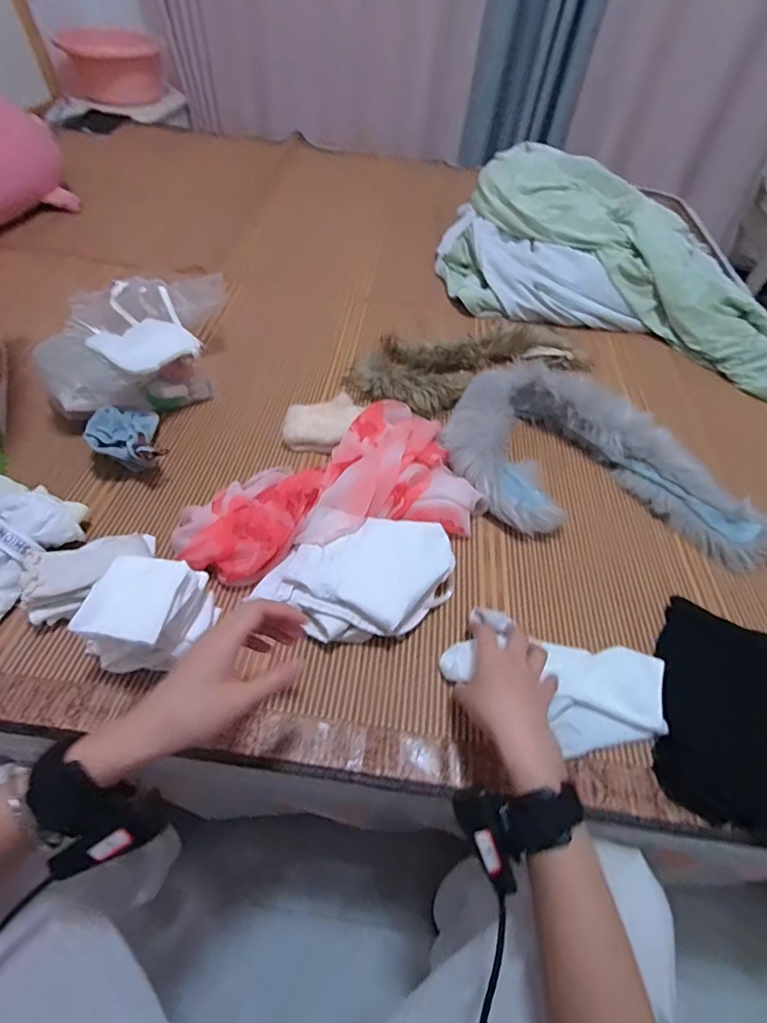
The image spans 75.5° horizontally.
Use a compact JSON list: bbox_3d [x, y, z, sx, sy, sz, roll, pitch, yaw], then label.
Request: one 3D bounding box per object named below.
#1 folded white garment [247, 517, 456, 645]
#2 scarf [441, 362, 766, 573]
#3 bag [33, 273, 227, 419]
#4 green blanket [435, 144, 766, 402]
[{"bbox_3d":[-0.022,0.077,0.563,0.225,0.051,0.144,-16,54,-18],"label":"folded white garment"},{"bbox_3d":[0.307,-0.077,0.709,0.436,0.074,0.281,9,51,2],"label":"scarf"},{"bbox_3d":[-0.380,-0.249,0.769,0.223,0.121,0.248,2,51,-4],"label":"bag"},{"bbox_3d":[0.519,-0.566,1.079,0.772,0.157,0.572,21,52,11],"label":"green blanket"}]

